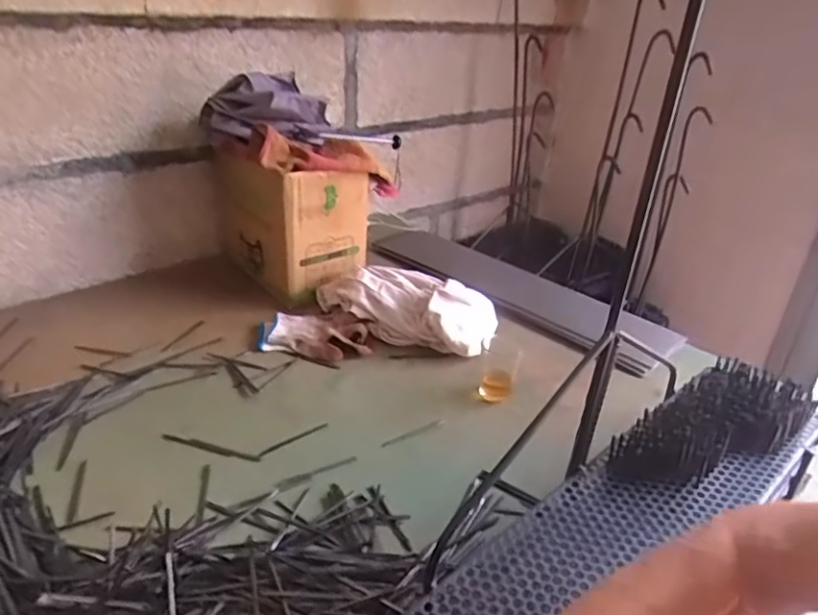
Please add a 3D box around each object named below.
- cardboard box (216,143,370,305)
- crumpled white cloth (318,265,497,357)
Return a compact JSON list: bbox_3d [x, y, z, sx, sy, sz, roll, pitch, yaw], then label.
[{"bbox_3d":[-0.210,-0.157,1.078,0.184,0.239,0.236,-19,37,-38],"label":"cardboard box"},{"bbox_3d":[0.001,-0.006,0.983,0.297,0.091,0.143,20,31,24],"label":"crumpled white cloth"}]

